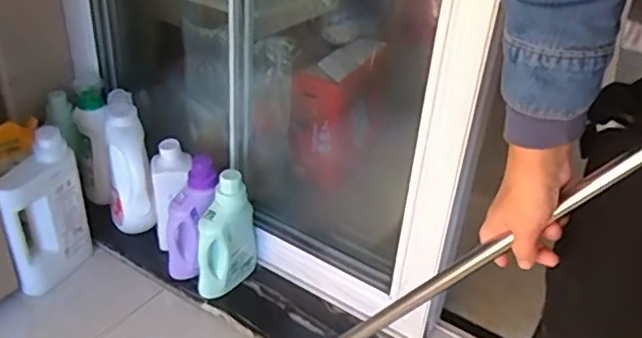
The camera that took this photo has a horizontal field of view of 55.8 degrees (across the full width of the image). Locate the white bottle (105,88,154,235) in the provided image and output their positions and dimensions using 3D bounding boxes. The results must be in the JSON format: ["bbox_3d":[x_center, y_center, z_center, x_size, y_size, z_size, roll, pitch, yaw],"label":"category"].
[{"bbox_3d":[-0.398,0.007,1.248,0.084,0.299,0.120,-8,35,-19],"label":"white bottle"}]

